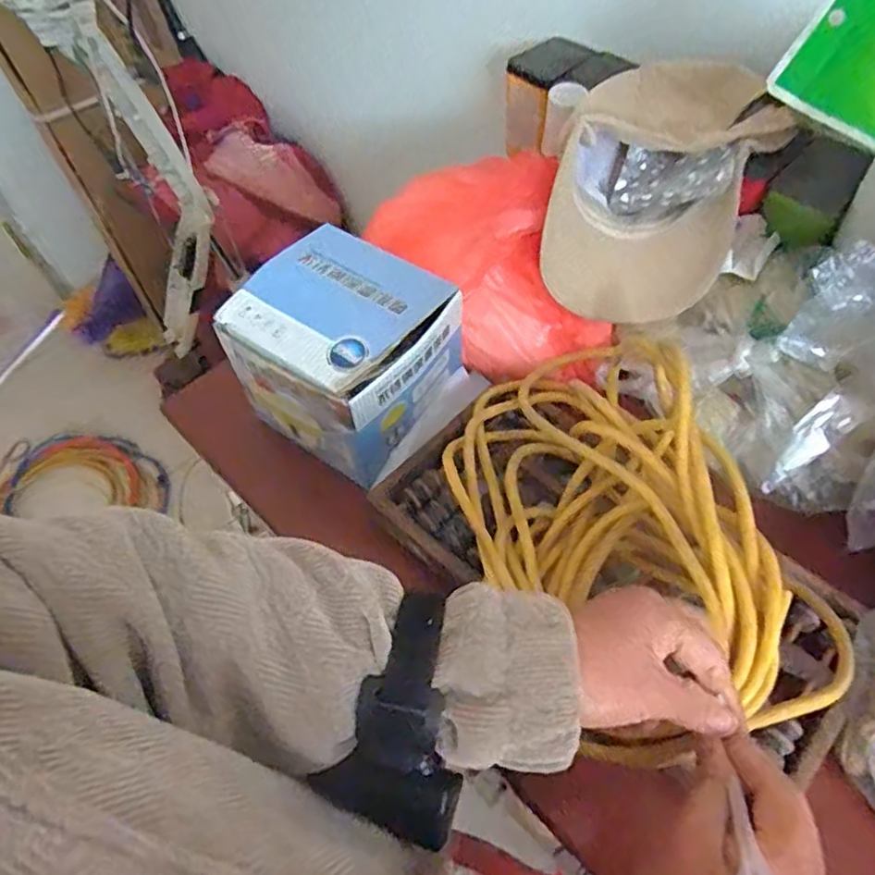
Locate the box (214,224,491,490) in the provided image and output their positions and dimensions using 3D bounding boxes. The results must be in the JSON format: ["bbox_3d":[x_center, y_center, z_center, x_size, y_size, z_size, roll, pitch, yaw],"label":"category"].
[{"bbox_3d":[-0.075,-0.072,0.554,0.155,0.126,0.145,28,63,21],"label":"box"}]

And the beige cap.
[{"bbox_3d":[0.196,-0.214,0.566,0.171,0.110,0.227,13,58,13],"label":"beige cap"}]

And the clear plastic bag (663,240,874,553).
[{"bbox_3d":[0.274,-0.045,0.493,0.138,0.135,0.213,-16,56,-7],"label":"clear plastic bag"}]

